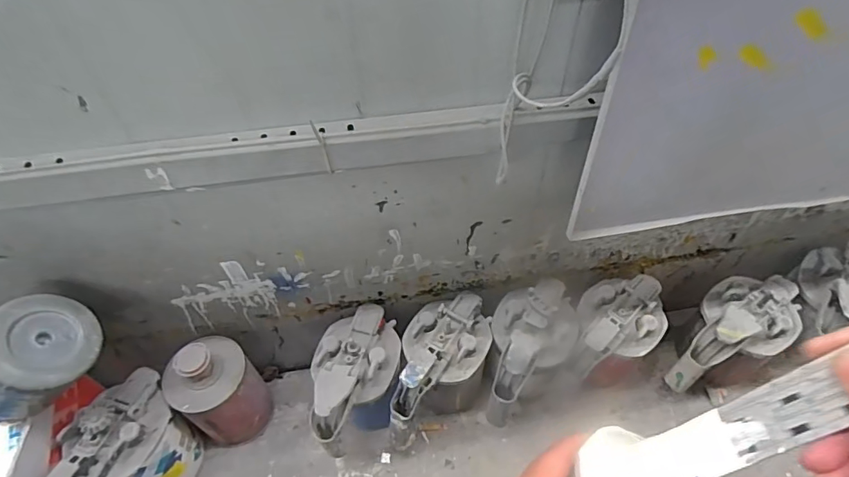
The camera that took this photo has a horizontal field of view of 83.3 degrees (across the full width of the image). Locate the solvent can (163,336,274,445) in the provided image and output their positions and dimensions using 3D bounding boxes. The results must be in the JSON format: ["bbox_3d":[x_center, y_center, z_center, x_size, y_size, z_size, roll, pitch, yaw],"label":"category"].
[{"bbox_3d":[-0.269,0.205,0.635,0.081,0.182,0.094,35,59,27],"label":"solvent can"}]

